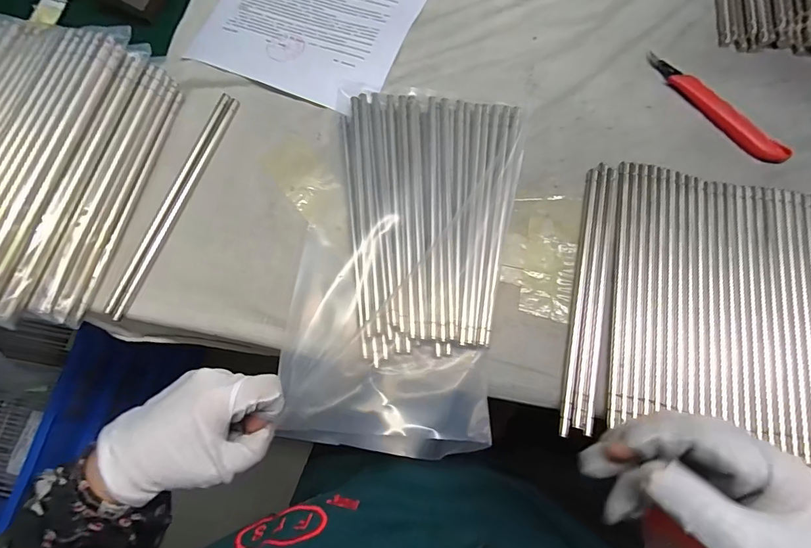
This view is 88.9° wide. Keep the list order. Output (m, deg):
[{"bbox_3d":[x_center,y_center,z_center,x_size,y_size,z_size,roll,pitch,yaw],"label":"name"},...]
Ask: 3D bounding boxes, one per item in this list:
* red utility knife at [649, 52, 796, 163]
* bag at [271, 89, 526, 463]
[{"bbox_3d":[0.291,-0.159,0.389,0.024,0.007,0.153,-35,75,-10],"label":"red utility knife"},{"bbox_3d":[0.000,-0.022,0.347,0.166,0.022,0.313,10,72,4],"label":"bag"}]

